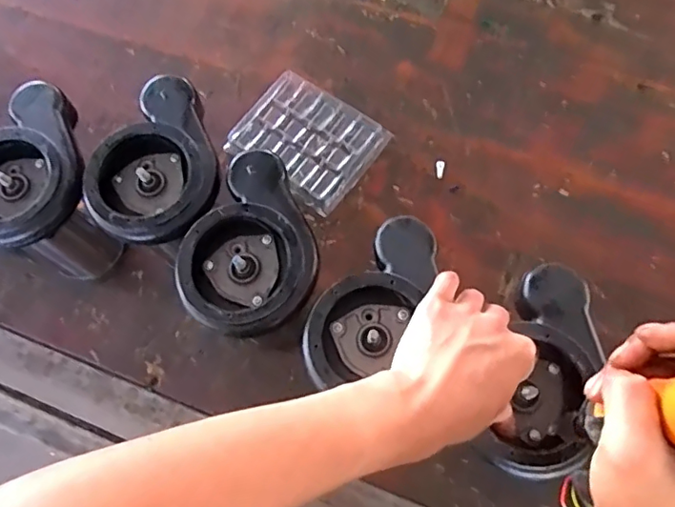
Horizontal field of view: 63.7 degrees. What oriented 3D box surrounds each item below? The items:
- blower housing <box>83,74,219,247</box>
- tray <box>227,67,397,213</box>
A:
[{"bbox_3d":[-0.176,-0.090,0.520,0.113,0.040,0.162,-11,70,-1],"label":"blower housing"},{"bbox_3d":[-0.041,-0.148,0.709,0.174,0.023,0.136,35,75,14],"label":"tray"}]

